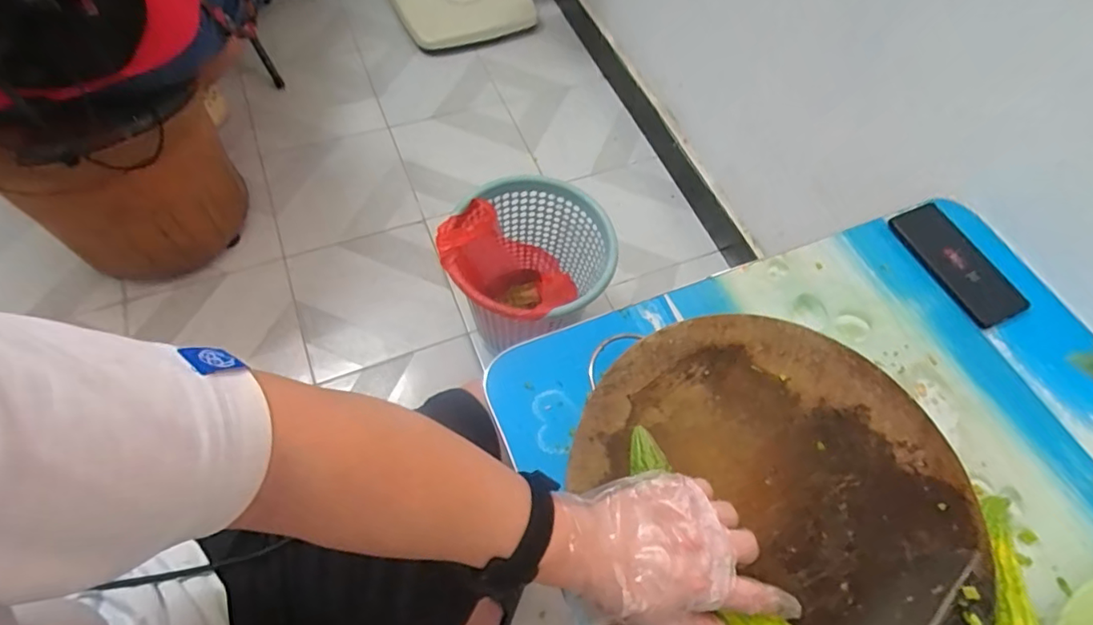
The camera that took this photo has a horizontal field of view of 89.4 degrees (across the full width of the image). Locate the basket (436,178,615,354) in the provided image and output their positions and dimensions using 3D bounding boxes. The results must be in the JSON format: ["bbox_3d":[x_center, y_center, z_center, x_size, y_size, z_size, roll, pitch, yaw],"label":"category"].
[{"bbox_3d":[-0.032,-0.049,0.980,0.262,0.258,0.260,2,62,-4],"label":"basket"}]

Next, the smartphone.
[{"bbox_3d":[0.480,-0.059,0.648,0.076,0.011,0.161,-20,66,-15],"label":"smartphone"}]

